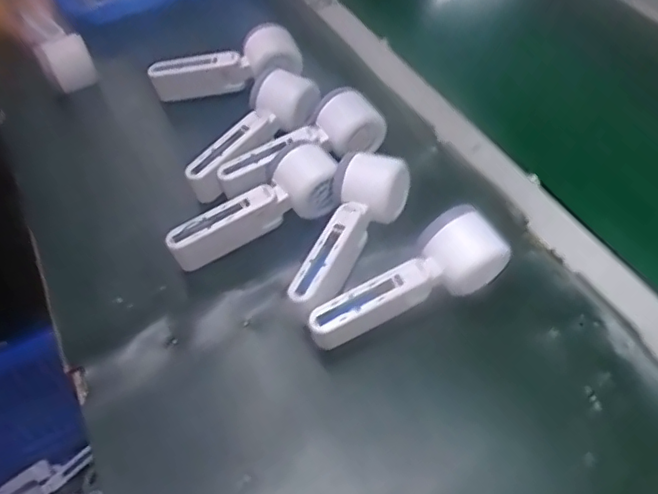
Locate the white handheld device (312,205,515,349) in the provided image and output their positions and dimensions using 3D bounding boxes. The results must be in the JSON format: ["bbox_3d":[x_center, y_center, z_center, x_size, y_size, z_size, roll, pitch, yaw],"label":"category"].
[{"bbox_3d":[0.058,0.025,0.475,0.160,0.058,0.050,-21,53,-11],"label":"white handheld device"}]

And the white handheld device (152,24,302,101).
[{"bbox_3d":[-0.106,-0.189,0.634,0.156,0.076,0.039,-13,52,-5],"label":"white handheld device"}]

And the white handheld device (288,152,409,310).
[{"bbox_3d":[0.016,-0.008,0.504,0.056,0.060,0.148,16,55,17],"label":"white handheld device"}]

